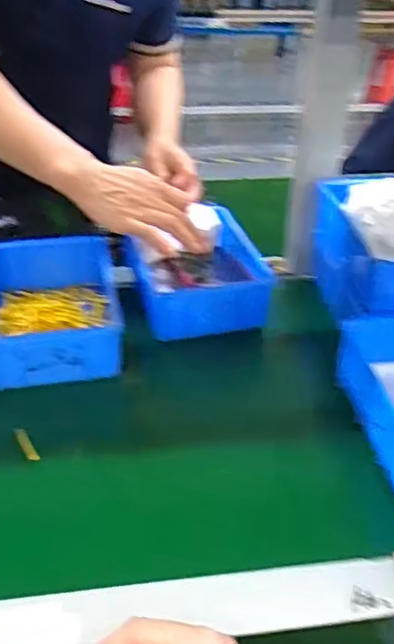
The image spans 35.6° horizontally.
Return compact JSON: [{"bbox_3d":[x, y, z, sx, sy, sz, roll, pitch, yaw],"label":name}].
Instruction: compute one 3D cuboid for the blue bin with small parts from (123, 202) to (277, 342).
[{"bbox_3d":[-0.005,-0.058,0.713,0.141,0.059,0.182,-7,35,-14],"label":"blue bin with small parts"}]

